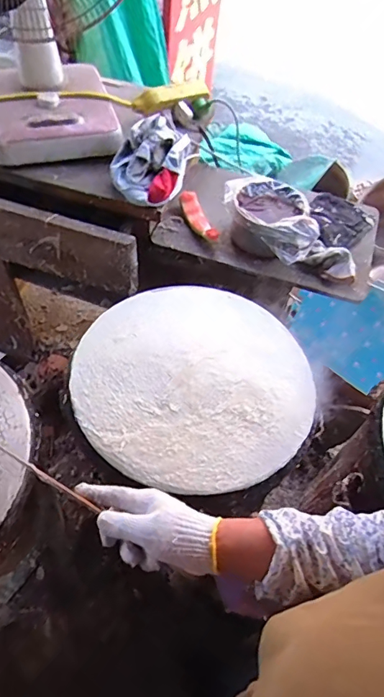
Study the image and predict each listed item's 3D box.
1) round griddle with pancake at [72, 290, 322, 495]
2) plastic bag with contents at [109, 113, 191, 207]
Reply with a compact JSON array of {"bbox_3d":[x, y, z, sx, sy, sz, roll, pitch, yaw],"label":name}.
[{"bbox_3d":[0.006,0.040,0.700,0.359,0.029,0.343,3,55,-4],"label":"round griddle with pancake"},{"bbox_3d":[-0.077,-0.353,0.832,0.143,0.084,0.170,2,55,-5],"label":"plastic bag with contents"}]

